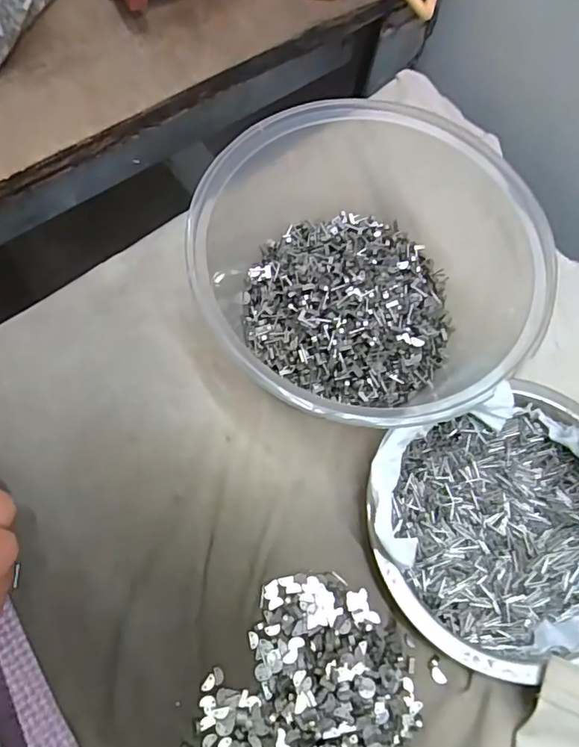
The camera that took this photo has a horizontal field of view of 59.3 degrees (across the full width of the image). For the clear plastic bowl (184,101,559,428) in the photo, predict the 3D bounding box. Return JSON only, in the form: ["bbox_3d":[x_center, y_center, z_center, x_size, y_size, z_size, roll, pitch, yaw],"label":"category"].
[{"bbox_3d":[0.036,-0.055,0.228,0.149,0.058,0.136,26,73,1],"label":"clear plastic bowl"}]

